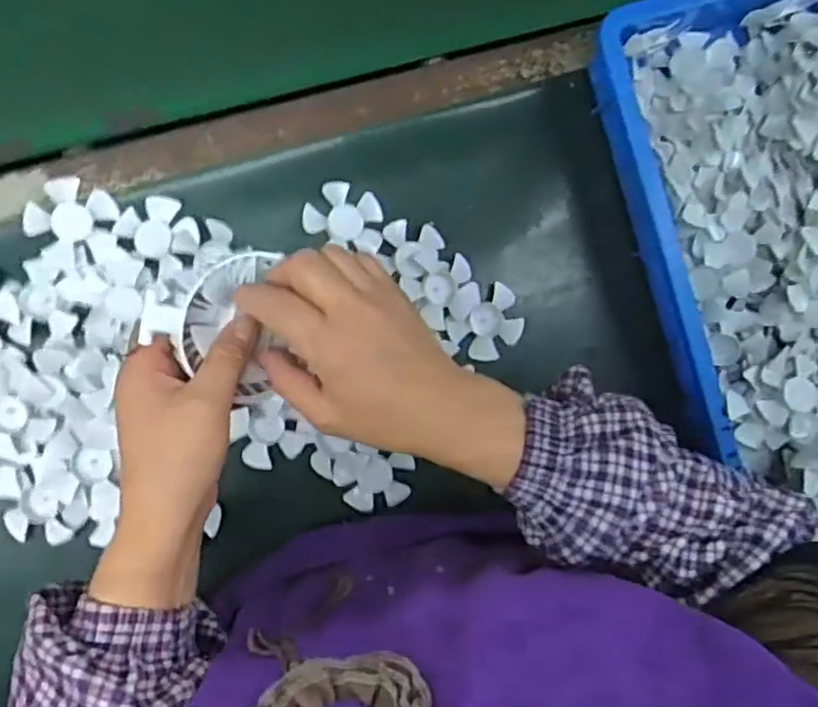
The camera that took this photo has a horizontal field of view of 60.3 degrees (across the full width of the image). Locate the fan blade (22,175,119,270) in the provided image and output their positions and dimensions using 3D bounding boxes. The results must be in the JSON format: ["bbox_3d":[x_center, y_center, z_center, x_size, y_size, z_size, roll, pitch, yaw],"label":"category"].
[{"bbox_3d":[-0.286,-0.110,0.603,0.070,0.009,0.075,0,90,-10],"label":"fan blade"}]

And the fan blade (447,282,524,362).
[{"bbox_3d":[0.072,-0.032,0.662,0.069,0.012,0.070,0,90,-10],"label":"fan blade"}]

